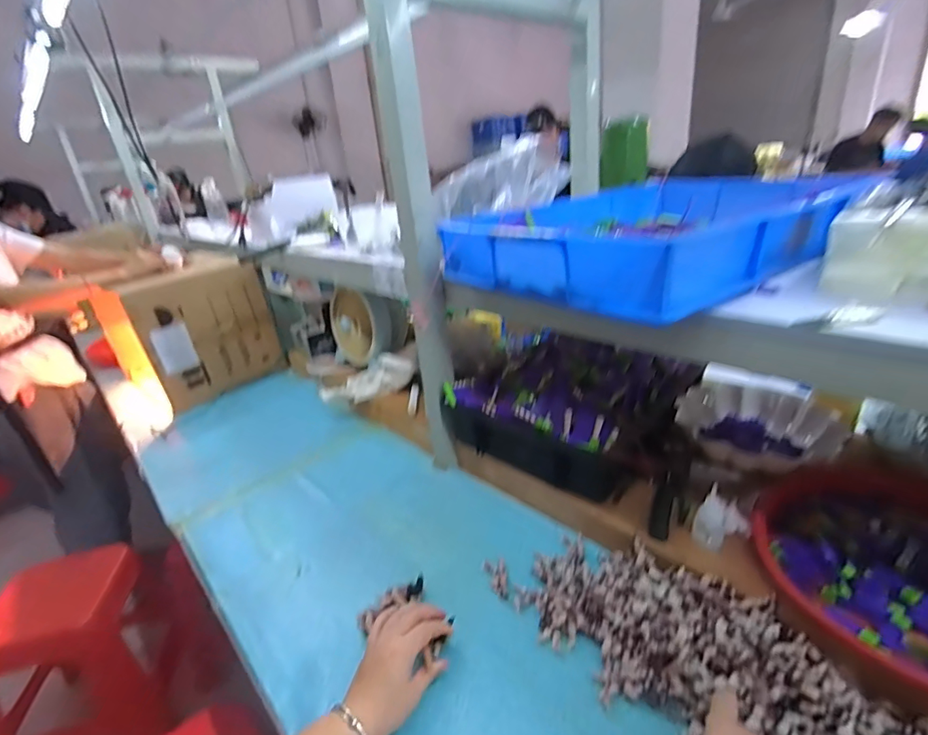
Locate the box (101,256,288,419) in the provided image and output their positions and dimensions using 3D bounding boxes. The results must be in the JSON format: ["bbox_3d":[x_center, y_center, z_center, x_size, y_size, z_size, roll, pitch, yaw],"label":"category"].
[{"bbox_3d":[-0.708,-0.094,1.260,0.349,0.331,0.192,-25,30,-36],"label":"box"}]

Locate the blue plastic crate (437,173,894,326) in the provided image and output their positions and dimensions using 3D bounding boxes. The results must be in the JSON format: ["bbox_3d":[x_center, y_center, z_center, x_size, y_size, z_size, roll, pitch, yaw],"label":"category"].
[{"bbox_3d":[0.268,-0.209,0.652,0.519,0.083,0.358,-22,28,-31],"label":"blue plastic crate"}]

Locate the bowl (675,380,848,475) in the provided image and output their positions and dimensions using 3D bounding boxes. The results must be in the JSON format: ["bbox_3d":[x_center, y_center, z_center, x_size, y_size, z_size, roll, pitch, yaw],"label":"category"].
[{"bbox_3d":[0.450,0.096,0.729,0.196,0.050,0.214,-24,30,-36],"label":"bowl"}]

